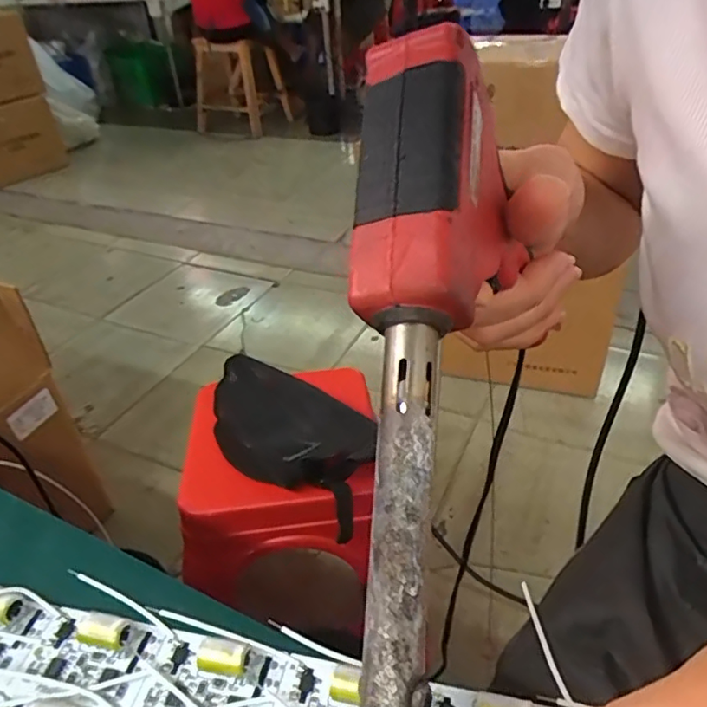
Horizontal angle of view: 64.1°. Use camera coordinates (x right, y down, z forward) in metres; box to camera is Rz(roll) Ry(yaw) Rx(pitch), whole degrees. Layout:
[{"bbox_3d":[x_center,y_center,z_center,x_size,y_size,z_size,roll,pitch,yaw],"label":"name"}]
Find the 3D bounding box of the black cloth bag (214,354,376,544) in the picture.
[{"bbox_3d":[-0.085,0.093,0.698,0.283,0.059,0.134,23,44,32],"label":"black cloth bag"}]

